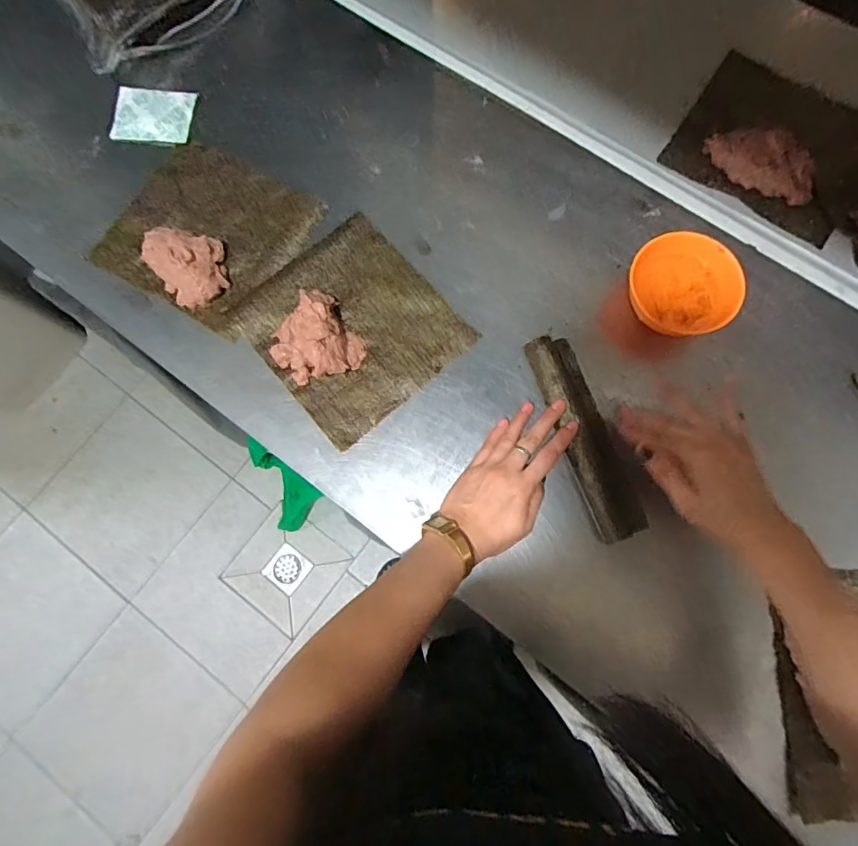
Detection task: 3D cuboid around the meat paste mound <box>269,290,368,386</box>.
[{"bbox_3d":[-0.117,-0.084,0.484,0.082,0.033,0.085,0,77,1],"label":"meat paste mound"}]

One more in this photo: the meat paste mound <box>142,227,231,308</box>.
[{"bbox_3d":[-0.254,-0.171,0.509,0.070,0.028,0.090,-36,79,-7],"label":"meat paste mound"}]

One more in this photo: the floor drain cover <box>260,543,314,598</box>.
[{"bbox_3d":[-0.368,0.383,1.260,0.096,0.006,0.099,39,76,-1],"label":"floor drain cover"}]

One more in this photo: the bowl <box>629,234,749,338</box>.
[{"bbox_3d":[0.253,-0.135,0.488,0.104,0.043,0.098,0,77,1],"label":"bowl"}]

